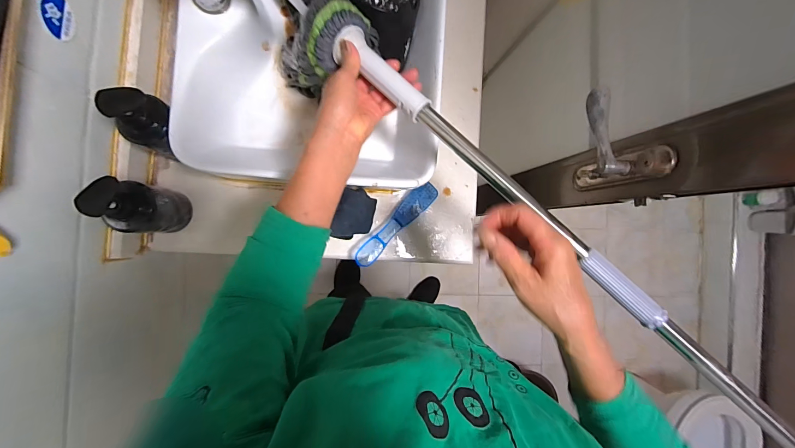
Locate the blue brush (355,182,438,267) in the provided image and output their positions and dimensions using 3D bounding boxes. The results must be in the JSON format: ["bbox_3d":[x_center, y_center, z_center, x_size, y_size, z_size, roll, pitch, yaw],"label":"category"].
[{"bbox_3d":[-0.003,-0.001,0.596,0.187,0.031,0.040,-45,96,-6],"label":"blue brush"}]

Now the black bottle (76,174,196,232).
[{"bbox_3d":[-0.354,-0.023,0.475,0.055,0.168,0.059,0,89,-8],"label":"black bottle"}]

